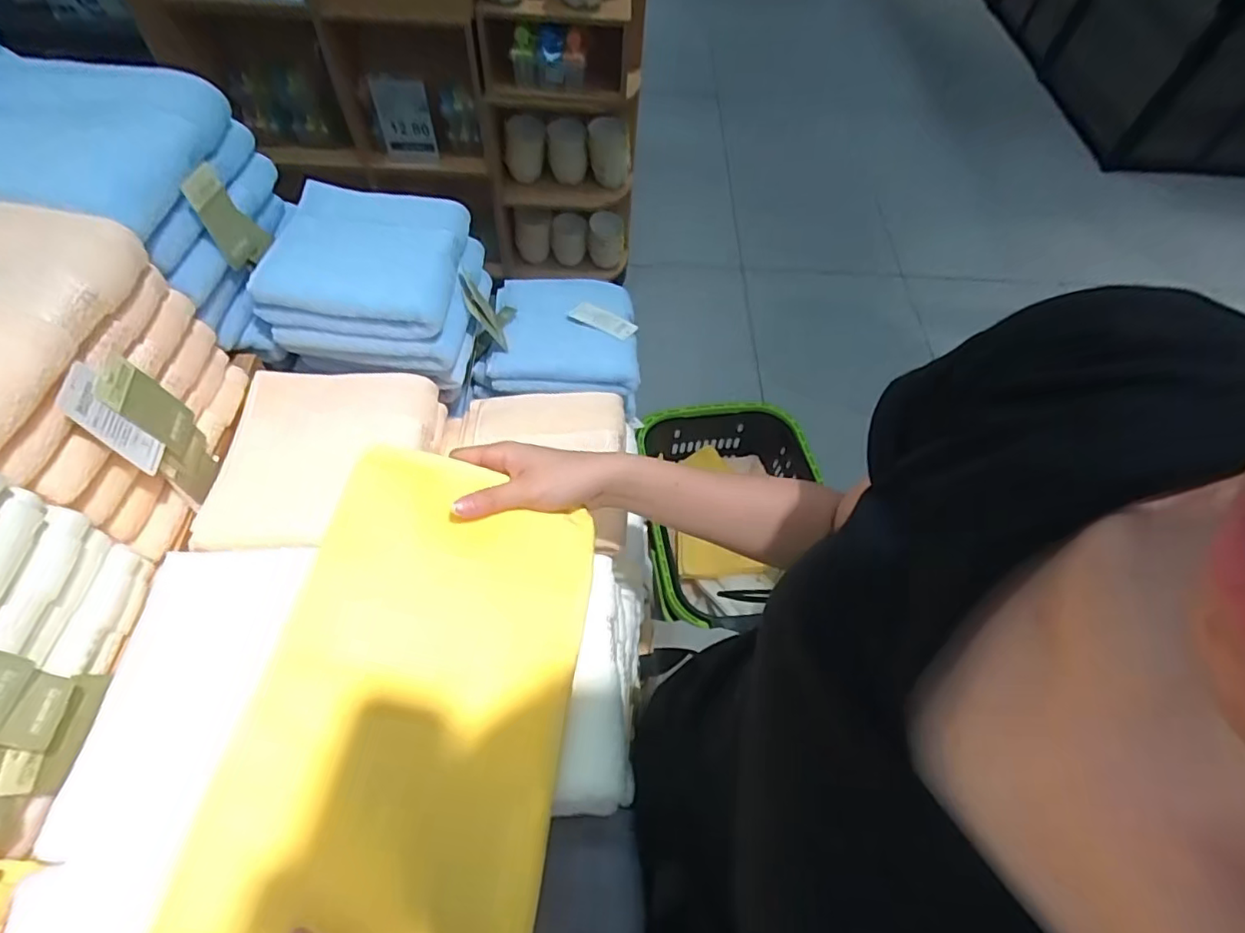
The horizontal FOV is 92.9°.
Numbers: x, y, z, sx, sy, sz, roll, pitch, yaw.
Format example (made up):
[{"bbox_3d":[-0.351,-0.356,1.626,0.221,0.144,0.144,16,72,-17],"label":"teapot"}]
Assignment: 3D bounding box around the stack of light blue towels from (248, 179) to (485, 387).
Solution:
[{"bbox_3d":[-0.242,-0.189,0.598,0.170,0.099,0.184,0,58,-4],"label":"stack of light blue towels"}]

